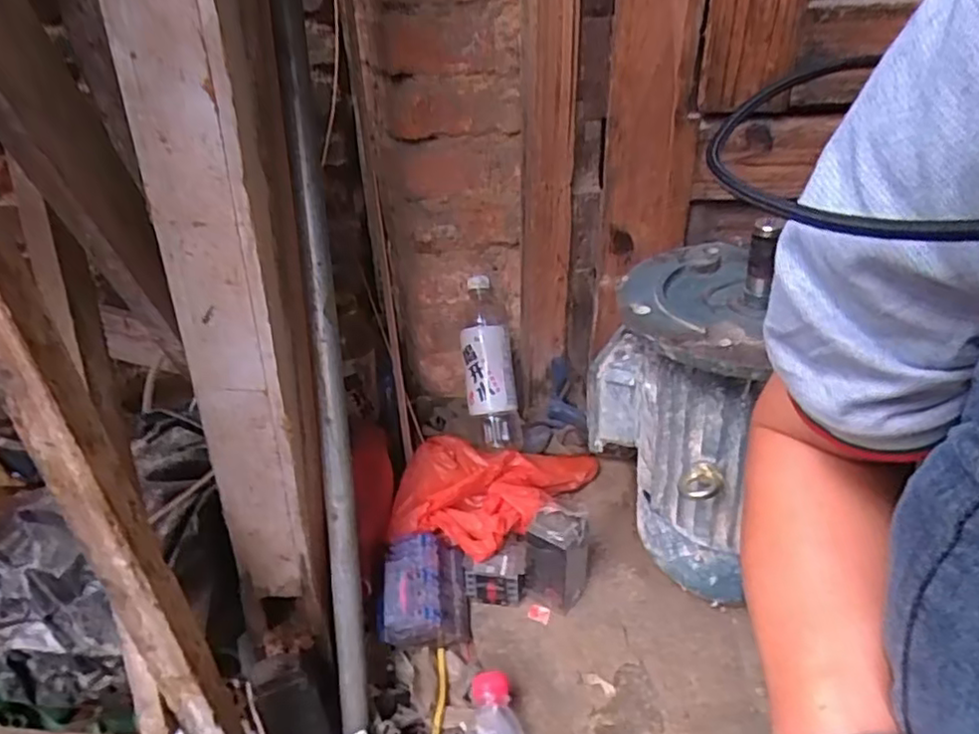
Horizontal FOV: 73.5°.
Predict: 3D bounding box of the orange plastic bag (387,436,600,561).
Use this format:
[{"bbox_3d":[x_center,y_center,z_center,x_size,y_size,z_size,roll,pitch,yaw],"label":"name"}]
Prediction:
[{"bbox_3d":[0.003,0.128,0.755,0.150,0.082,0.247,17,35,29],"label":"orange plastic bag"}]

